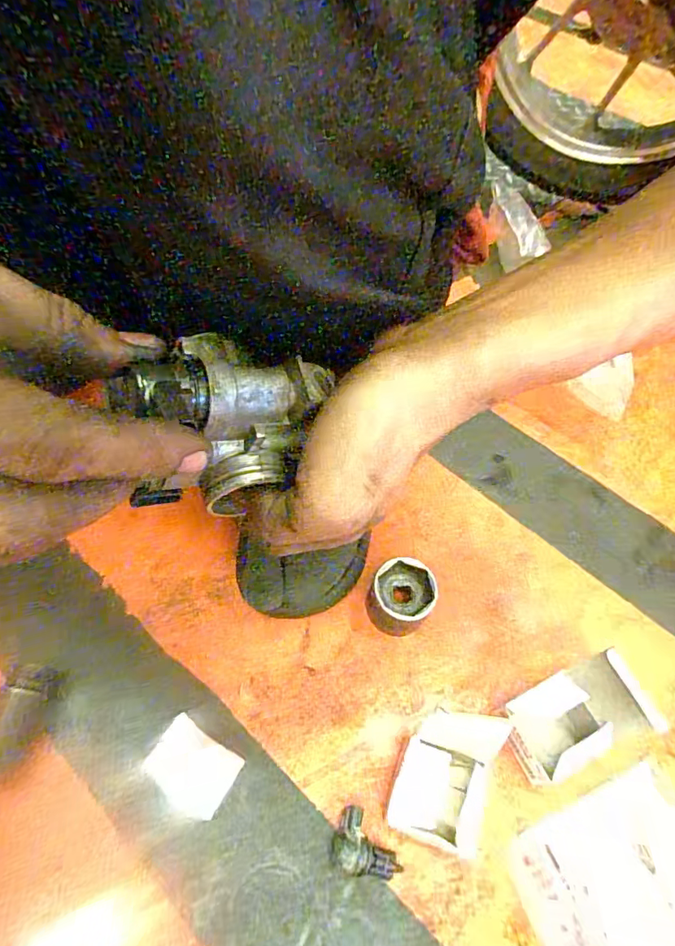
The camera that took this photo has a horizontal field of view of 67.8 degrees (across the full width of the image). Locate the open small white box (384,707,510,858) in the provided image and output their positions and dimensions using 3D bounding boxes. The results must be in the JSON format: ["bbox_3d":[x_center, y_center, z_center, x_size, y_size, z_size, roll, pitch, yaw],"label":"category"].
[{"bbox_3d":[0.074,0.212,0.357,0.059,0.041,0.088,22,58,10],"label":"open small white box"}]

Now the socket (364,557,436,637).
[{"bbox_3d":[0.052,0.105,0.421,0.050,0.053,0.049,2,57,-3],"label":"socket"}]

